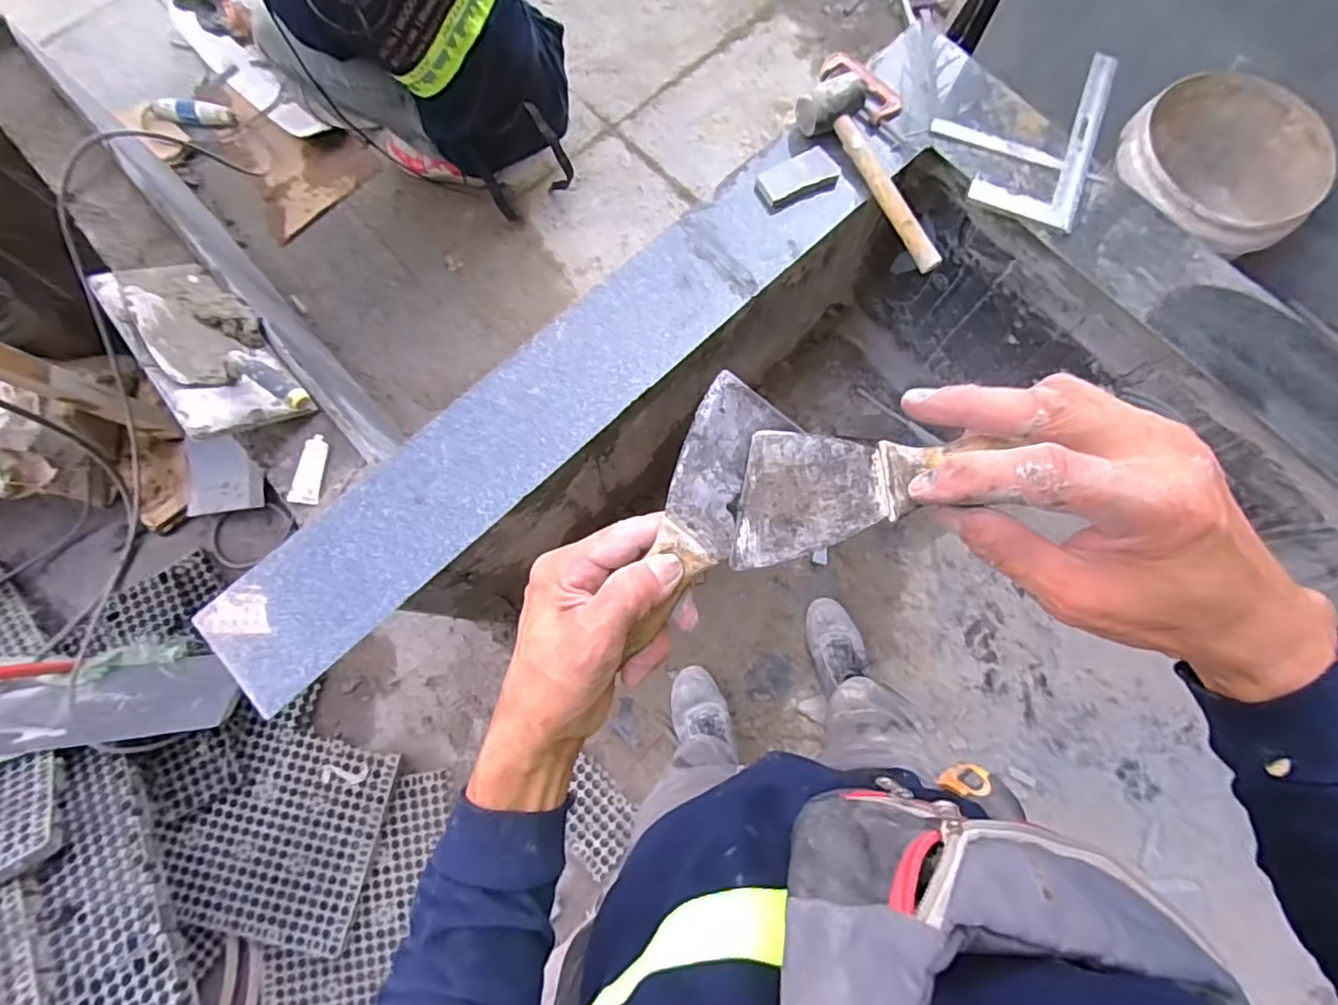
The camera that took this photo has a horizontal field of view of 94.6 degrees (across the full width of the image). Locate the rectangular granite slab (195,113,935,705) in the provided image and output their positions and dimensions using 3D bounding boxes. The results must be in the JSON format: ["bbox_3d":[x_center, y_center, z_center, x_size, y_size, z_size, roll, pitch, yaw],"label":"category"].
[{"bbox_3d":[-0.123,-0.194,0.930,1.242,0.032,0.188,-41,80,-8],"label":"rectangular granite slab"}]

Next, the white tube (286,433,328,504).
[{"bbox_3d":[-0.531,-0.049,0.911,0.039,0.019,0.103,4,78,2],"label":"white tube"}]

